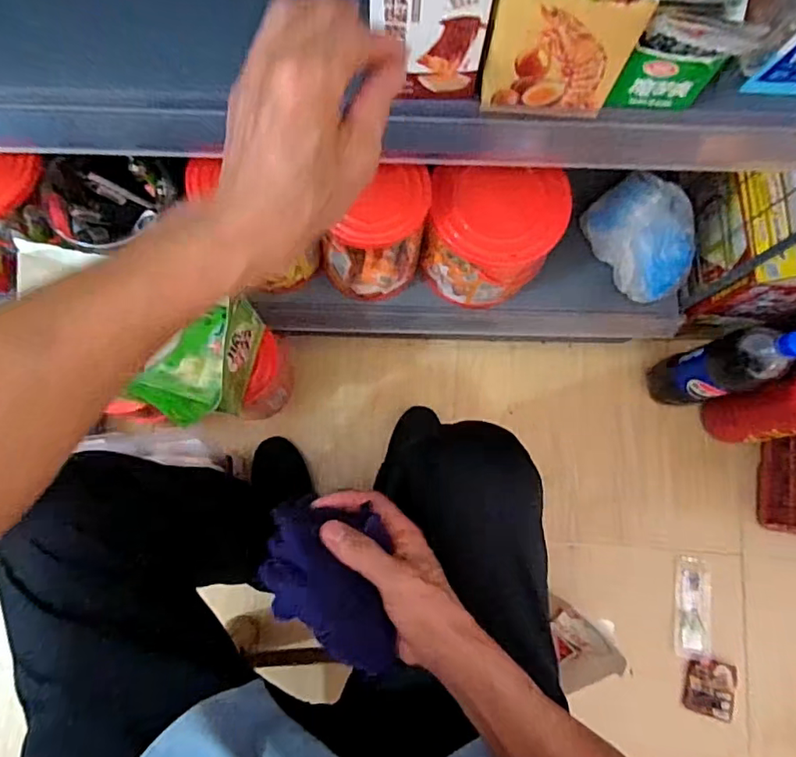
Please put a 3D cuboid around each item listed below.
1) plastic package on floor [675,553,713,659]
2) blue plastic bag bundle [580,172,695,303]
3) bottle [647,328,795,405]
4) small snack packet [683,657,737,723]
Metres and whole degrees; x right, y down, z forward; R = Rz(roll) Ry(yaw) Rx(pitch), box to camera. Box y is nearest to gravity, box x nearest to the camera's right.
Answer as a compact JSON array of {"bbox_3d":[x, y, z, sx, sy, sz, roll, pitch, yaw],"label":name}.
[{"bbox_3d":[0.489,0.377,0.905,0.059,0.009,0.156,8,80,-2],"label":"plastic package on floor"},{"bbox_3d":[0.355,-0.204,0.789,0.136,0.057,0.176,-19,82,-6],"label":"blue plastic bag bundle"},{"bbox_3d":[0.486,-0.015,0.829,0.087,0.293,0.085,-17,82,-6],"label":"bottle"},{"bbox_3d":[0.500,0.495,0.879,0.078,0.018,0.081,16,80,0],"label":"small snack packet"}]

